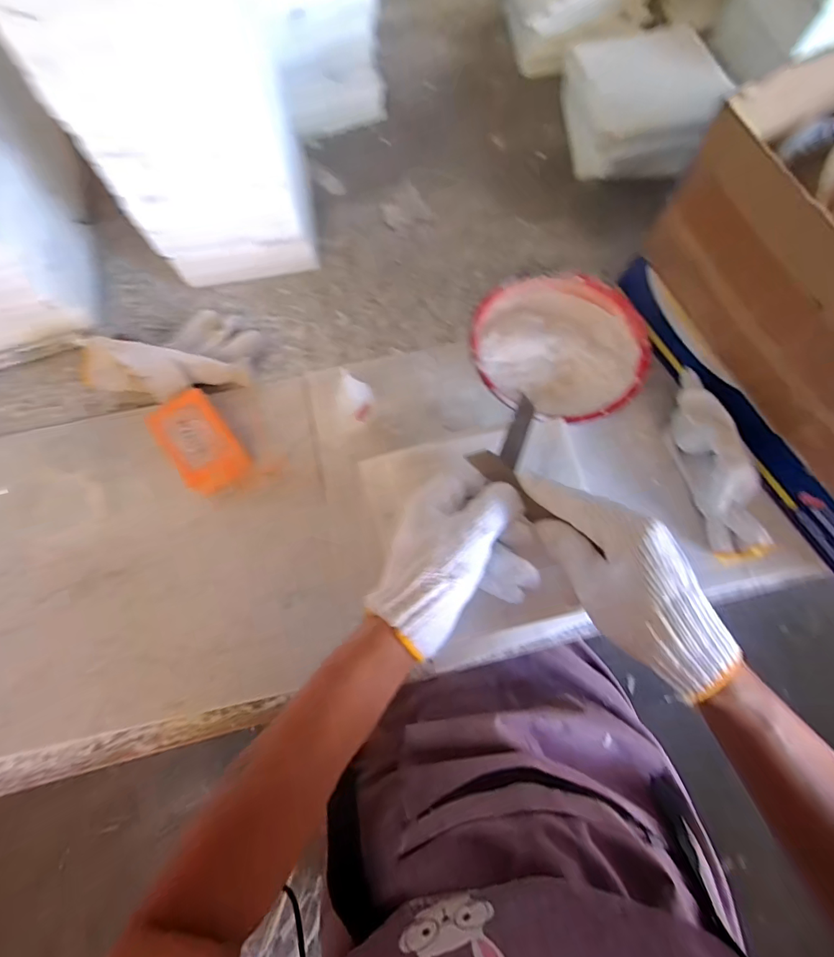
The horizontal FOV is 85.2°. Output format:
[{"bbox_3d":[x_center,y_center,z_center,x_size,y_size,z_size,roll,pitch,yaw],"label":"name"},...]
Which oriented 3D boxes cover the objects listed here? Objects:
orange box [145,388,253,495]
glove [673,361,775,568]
[{"bbox_3d":[-0.209,-0.036,0.439,0.056,0.037,0.097,-34,74,-9],"label":"orange box"},{"bbox_3d":[0.264,-0.011,0.403,0.033,0.063,0.168,-16,89,-4],"label":"glove"}]

